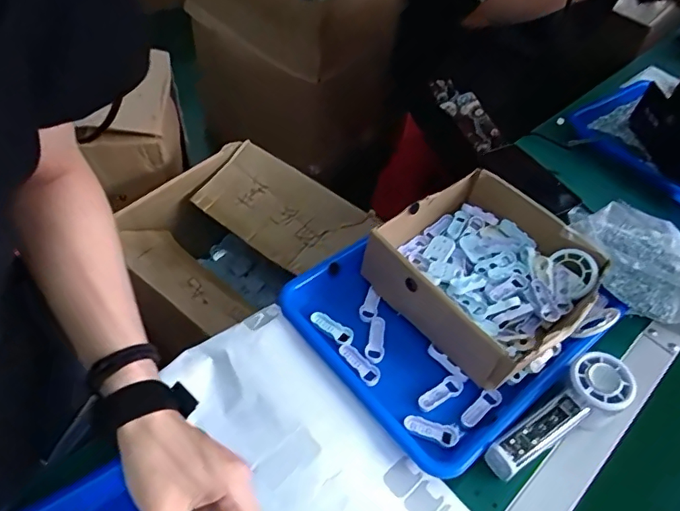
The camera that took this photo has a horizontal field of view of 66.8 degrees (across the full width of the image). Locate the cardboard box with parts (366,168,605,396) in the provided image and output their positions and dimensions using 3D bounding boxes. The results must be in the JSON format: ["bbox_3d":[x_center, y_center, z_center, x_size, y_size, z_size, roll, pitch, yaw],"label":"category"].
[{"bbox_3d":[0.159,0.016,0.566,0.201,0.075,0.210,-31,59,-29],"label":"cardboard box with parts"}]

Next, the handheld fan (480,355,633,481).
[{"bbox_3d":[0.204,0.148,0.472,0.150,0.048,0.056,-26,57,-26],"label":"handheld fan"}]

